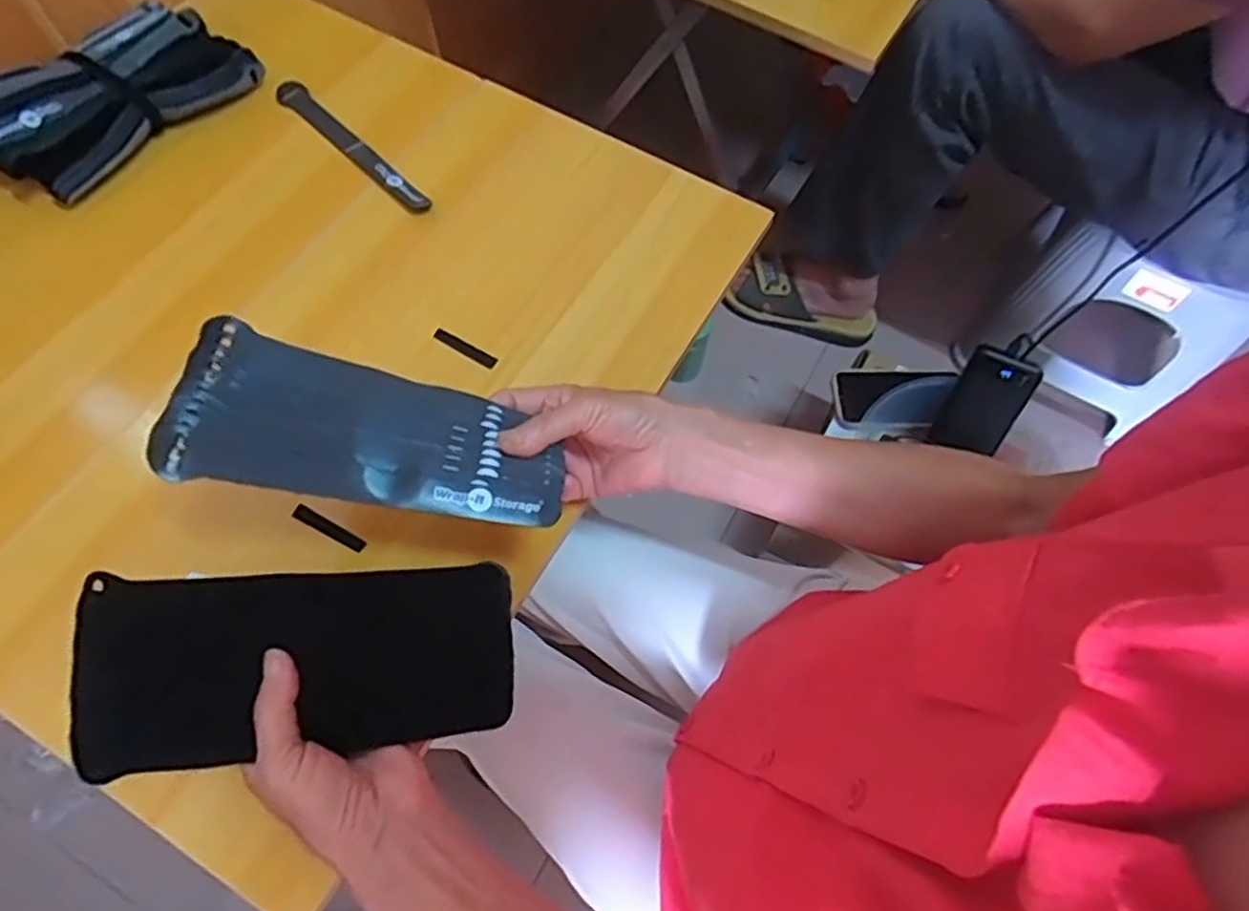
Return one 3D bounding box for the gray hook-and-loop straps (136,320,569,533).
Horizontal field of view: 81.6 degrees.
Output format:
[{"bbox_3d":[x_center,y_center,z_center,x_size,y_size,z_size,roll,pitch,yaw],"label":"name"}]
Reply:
[{"bbox_3d":[-0.131,-0.012,0.392,0.197,0.010,0.085,14,55,-14],"label":"gray hook-and-loop straps"}]

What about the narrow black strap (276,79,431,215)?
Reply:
[{"bbox_3d":[-0.236,-0.267,0.621,0.022,0.009,0.194,-41,74,-19],"label":"narrow black strap"}]

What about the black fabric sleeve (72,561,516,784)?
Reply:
[{"bbox_3d":[-0.156,0.101,0.357,0.198,0.012,0.086,-2,81,-15],"label":"black fabric sleeve"}]

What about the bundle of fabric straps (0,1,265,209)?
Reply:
[{"bbox_3d":[-0.422,-0.295,0.593,0.093,0.058,0.221,41,69,14],"label":"bundle of fabric straps"}]

